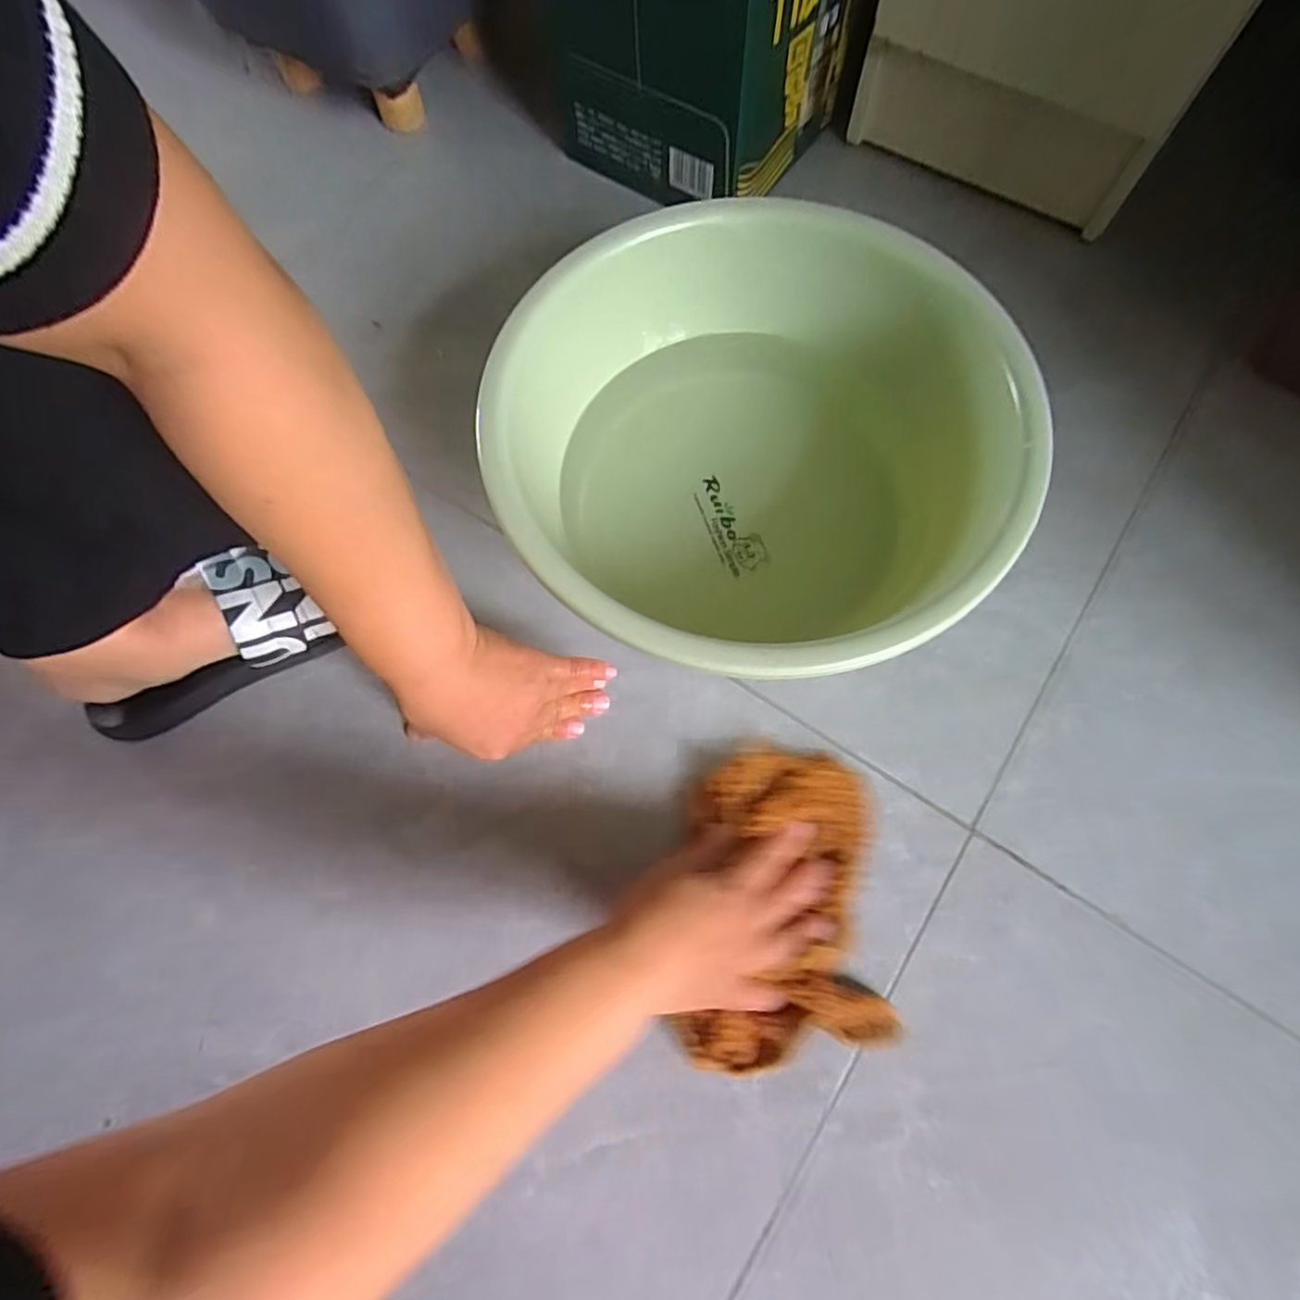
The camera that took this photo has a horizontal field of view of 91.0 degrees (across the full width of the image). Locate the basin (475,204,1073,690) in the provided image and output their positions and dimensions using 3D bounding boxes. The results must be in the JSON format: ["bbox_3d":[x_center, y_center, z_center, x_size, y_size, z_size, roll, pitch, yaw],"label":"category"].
[{"bbox_3d":[0.063,-0.125,0.452,0.315,0.147,0.327,0,72,1],"label":"basin"}]

